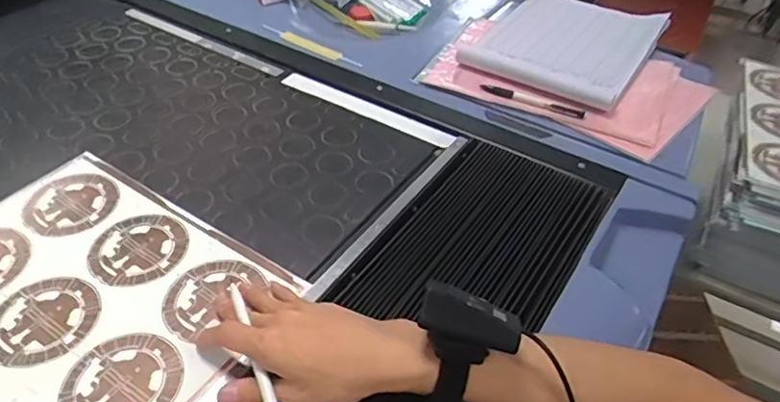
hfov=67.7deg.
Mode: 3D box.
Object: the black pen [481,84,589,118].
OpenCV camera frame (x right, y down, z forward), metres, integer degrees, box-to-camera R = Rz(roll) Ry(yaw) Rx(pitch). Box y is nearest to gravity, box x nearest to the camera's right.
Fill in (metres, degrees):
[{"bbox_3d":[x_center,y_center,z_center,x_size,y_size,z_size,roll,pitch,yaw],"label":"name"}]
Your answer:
[{"bbox_3d":[0.182,-0.129,0.745,0.135,0.006,0.020,20,47,17],"label":"black pen"}]

